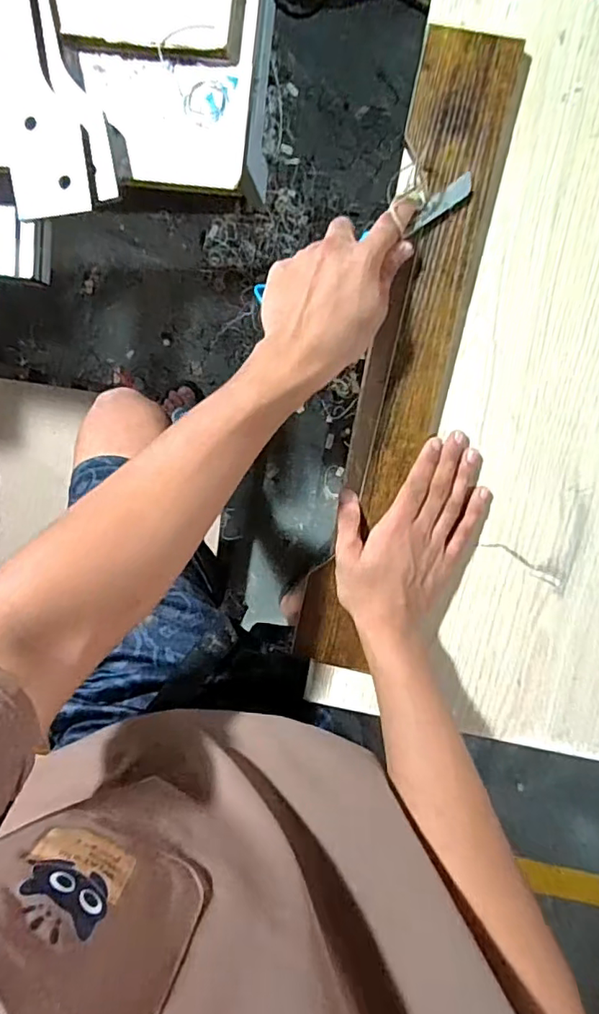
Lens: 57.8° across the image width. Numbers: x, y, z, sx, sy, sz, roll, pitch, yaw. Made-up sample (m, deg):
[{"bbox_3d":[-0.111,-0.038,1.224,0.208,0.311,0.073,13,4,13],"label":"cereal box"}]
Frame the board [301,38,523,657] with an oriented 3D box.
[{"bbox_3d":[0.091,-0.114,0.493,0.091,0.019,0.552,14,100,2],"label":"board"}]

